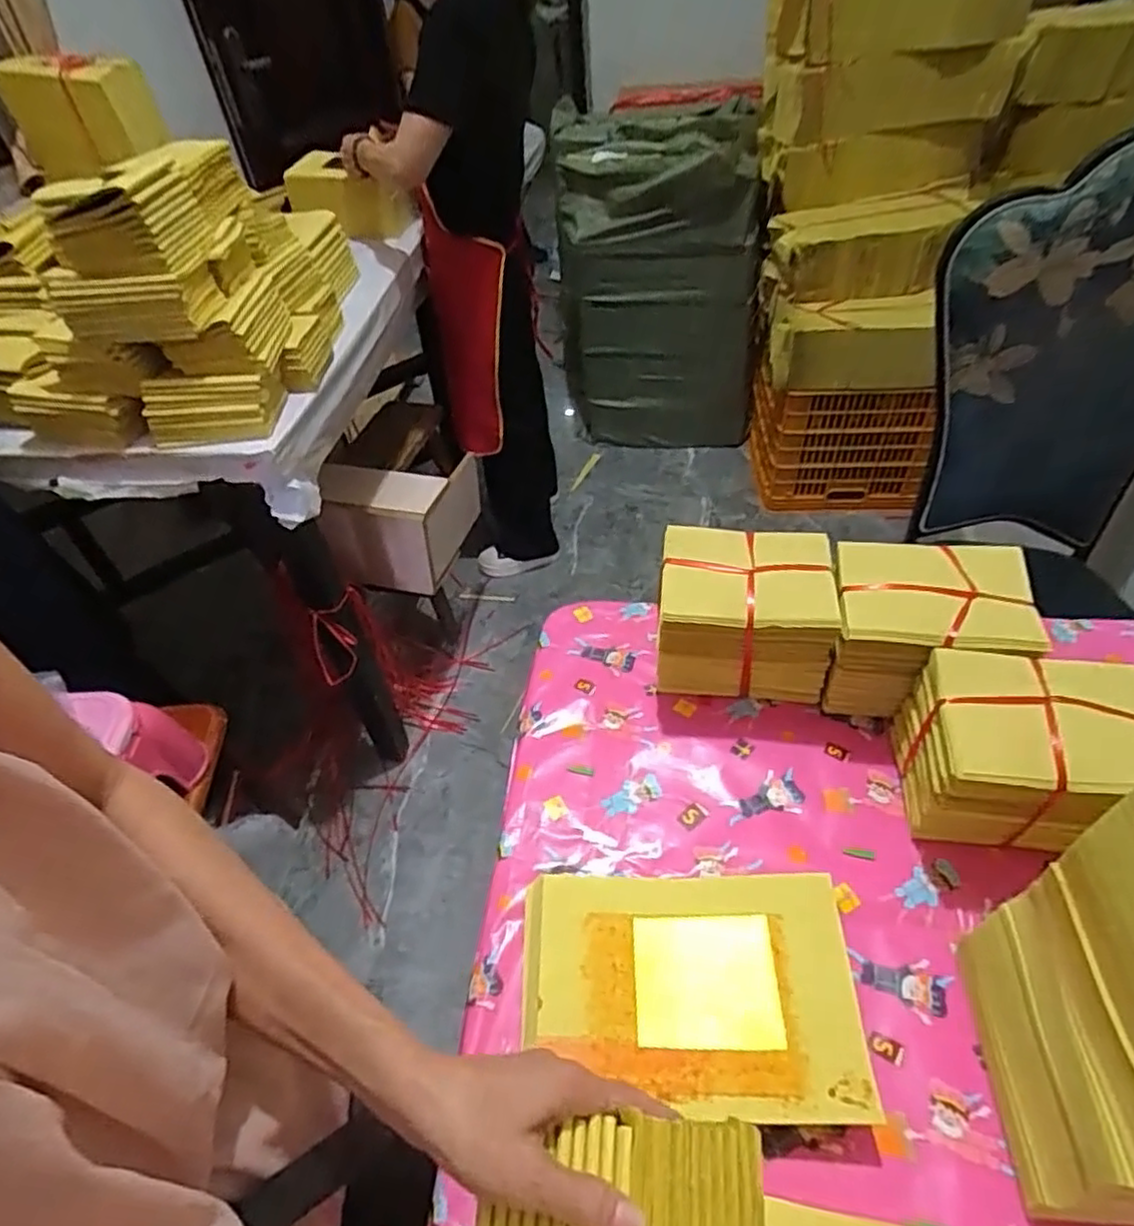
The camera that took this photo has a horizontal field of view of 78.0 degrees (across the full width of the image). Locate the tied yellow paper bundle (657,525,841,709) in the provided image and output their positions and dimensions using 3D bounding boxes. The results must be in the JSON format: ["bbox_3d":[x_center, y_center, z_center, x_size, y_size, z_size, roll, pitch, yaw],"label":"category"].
[{"bbox_3d":[0.177,0.008,0.711,0.160,0.145,0.114,3,47,9],"label":"tied yellow paper bundle"}]

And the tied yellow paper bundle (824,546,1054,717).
[{"bbox_3d":[0.336,0.019,0.669,0.160,0.129,0.121,6,48,12],"label":"tied yellow paper bundle"}]

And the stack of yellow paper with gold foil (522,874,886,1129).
[{"bbox_3d":[0.088,0.282,0.525,0.237,0.042,0.164,-2,47,4],"label":"stack of yellow paper with gold foil"}]

